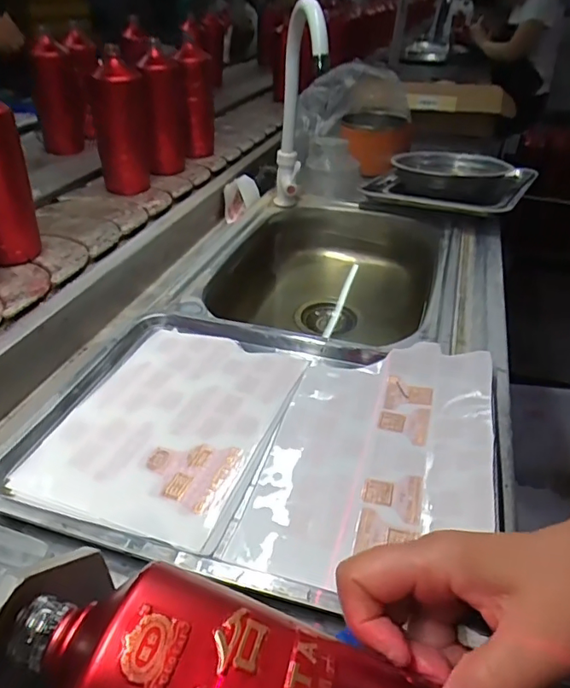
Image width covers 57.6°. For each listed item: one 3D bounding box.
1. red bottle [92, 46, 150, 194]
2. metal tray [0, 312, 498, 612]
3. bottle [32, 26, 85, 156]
[{"bbox_3d":[-0.259,-0.348,0.830,0.089,0.193,0.074,-5,36,-18],"label":"red bottle"},{"bbox_3d":[-0.016,0.070,0.448,0.375,0.044,0.285,14,34,9],"label":"metal tray"},{"bbox_3d":[-0.435,-0.470,0.988,0.080,0.190,0.063,-9,38,-24],"label":"bottle"}]

